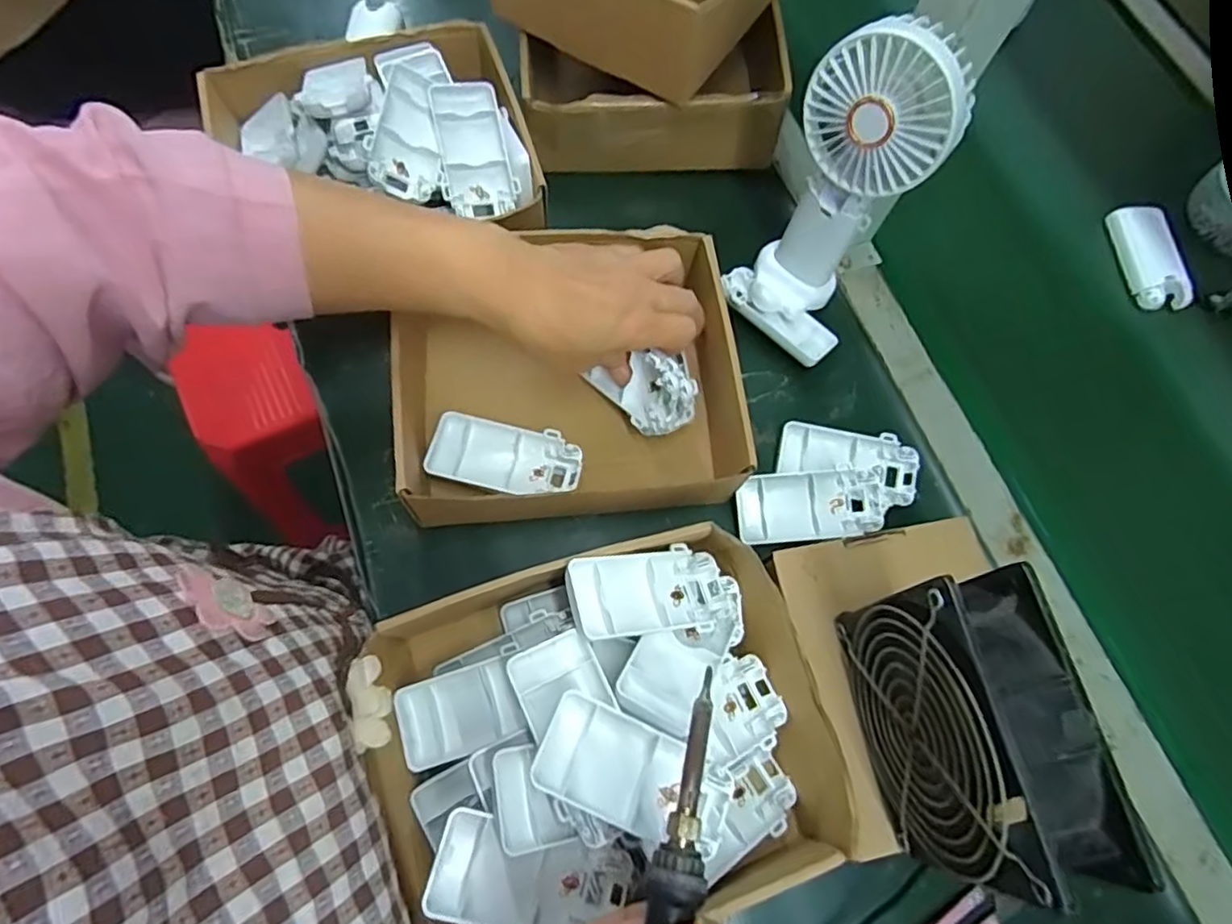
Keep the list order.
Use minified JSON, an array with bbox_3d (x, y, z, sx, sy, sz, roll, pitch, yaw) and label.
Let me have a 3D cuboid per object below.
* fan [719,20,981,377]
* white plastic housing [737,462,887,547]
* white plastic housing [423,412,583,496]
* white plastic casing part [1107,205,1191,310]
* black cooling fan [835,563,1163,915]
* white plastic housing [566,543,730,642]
[{"bbox_3d":[0.136,-0.158,0.412,0.091,0.194,0.100,25,71,7],"label":"fan"},{"bbox_3d":[0.131,0.029,0.434,0.096,0.012,0.046,-6,92,1],"label":"white plastic housing"},{"bbox_3d":[-0.072,-0.003,0.416,0.096,0.013,0.045,11,76,-3],"label":"white plastic housing"},{"bbox_3d":[0.447,-0.171,0.538,0.048,0.022,0.092,-3,70,-3],"label":"white plastic casing part"},{"bbox_3d":[0.157,0.118,0.292,0.048,0.111,0.116,-7,71,-6],"label":"black cooling fan"},{"bbox_3d":[0.020,0.073,0.358,0.096,0.018,0.046,0,67,-32],"label":"white plastic housing"}]

